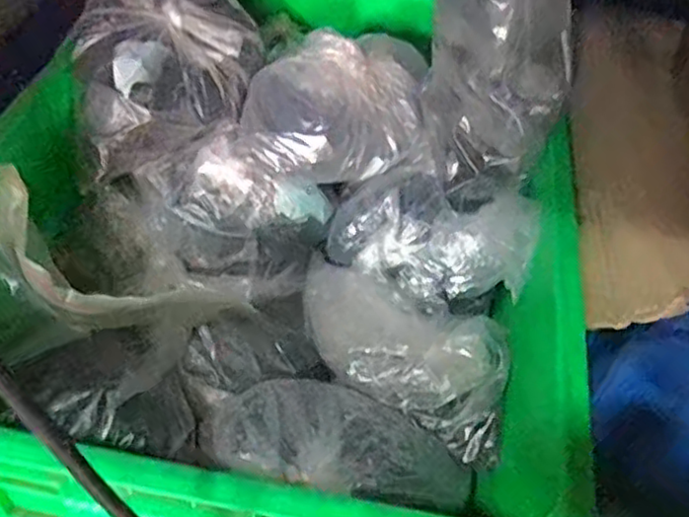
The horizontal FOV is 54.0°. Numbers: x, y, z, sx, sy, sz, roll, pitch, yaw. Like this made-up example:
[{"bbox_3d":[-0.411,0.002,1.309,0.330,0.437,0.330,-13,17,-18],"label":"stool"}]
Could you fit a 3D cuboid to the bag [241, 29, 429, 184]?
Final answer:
[{"bbox_3d":[-0.008,-0.135,0.594,0.152,0.073,0.128,5,45,-2],"label":"bag"}]

